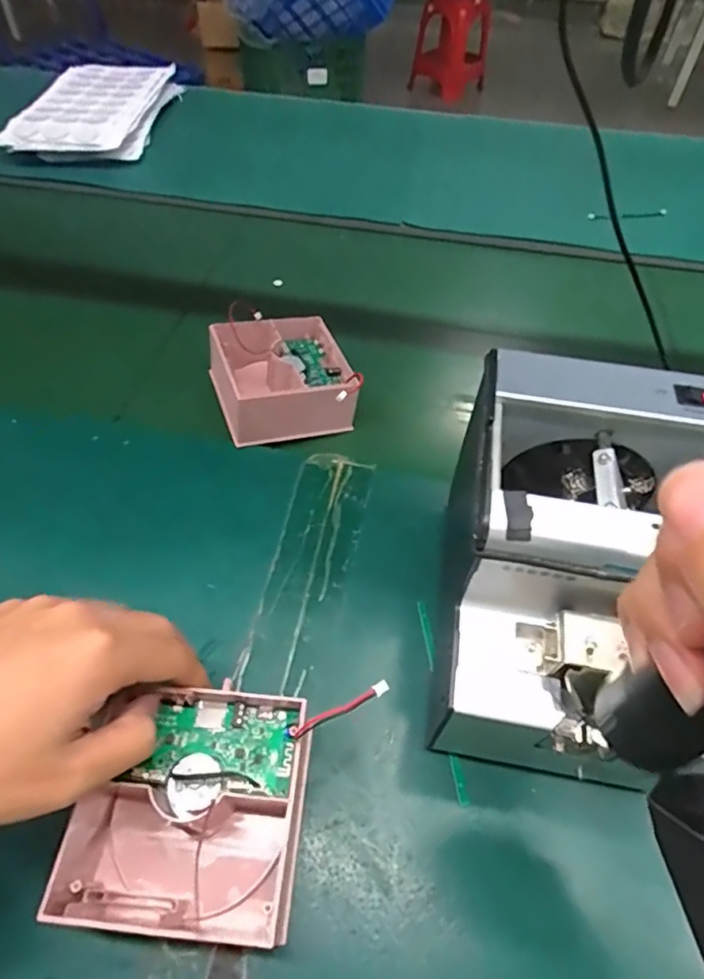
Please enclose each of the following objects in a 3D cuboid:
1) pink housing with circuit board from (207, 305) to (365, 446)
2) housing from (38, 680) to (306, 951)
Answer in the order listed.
[{"bbox_3d":[-0.059,-0.097,0.478,0.113,0.061,0.104,-17,54,-14],"label":"pink housing with circuit board"},{"bbox_3d":[-0.083,0.162,0.285,0.110,0.059,0.103,6,52,4],"label":"housing"}]

